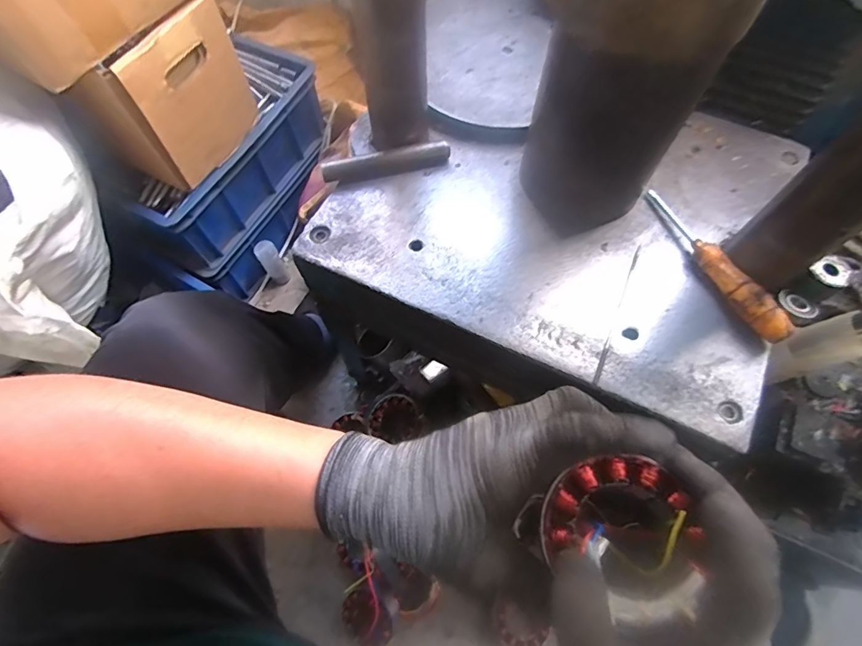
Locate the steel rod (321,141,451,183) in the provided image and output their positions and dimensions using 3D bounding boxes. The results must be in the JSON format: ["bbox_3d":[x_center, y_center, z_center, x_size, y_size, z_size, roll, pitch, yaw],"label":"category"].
[{"bbox_3d":[-0.049,-0.178,0.499,0.139,0.025,0.016,-14,66,-6],"label":"steel rod"}]

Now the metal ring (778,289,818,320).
[{"bbox_3d":[0.341,-0.018,0.422,0.030,0.008,0.028,0,65,0],"label":"metal ring"}]

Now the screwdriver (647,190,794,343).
[{"bbox_3d":[0.274,-0.064,0.442,0.023,0.032,0.190,-20,67,-9],"label":"screwdriver"}]

